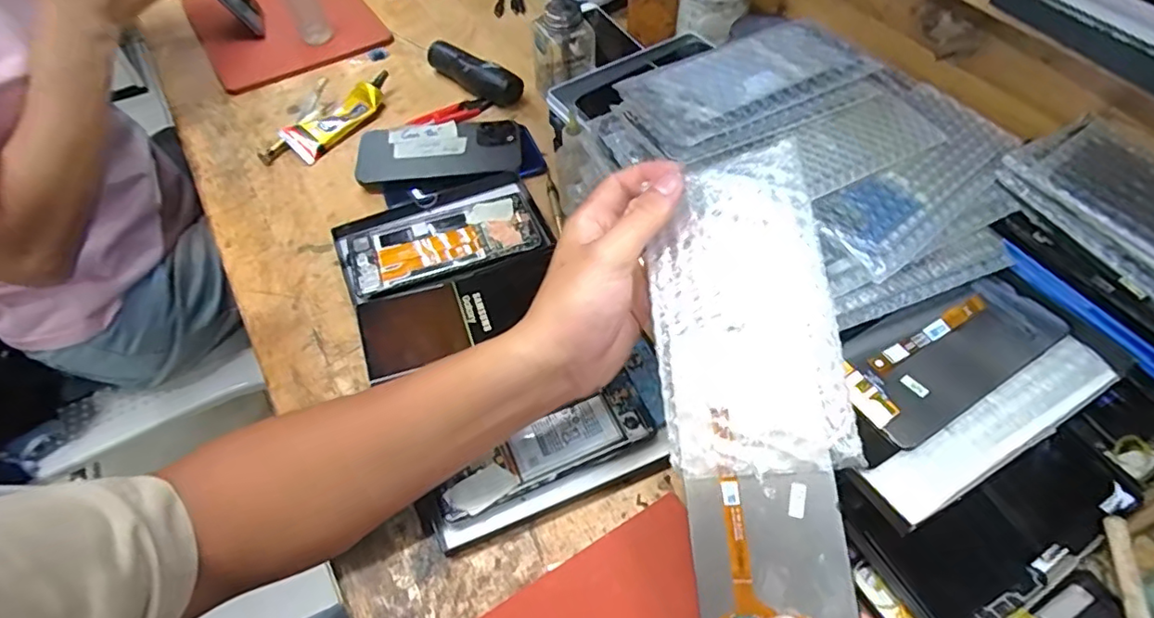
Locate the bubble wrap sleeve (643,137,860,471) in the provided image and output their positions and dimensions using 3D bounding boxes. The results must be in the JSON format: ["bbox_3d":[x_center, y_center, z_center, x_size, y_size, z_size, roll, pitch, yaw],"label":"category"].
[{"bbox_3d":[0.083,0.000,0.303,0.089,0.008,0.166,-14,72,23],"label":"bubble wrap sleeve"}]

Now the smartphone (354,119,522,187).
[{"bbox_3d":[-0.137,-0.159,0.580,0.159,0.015,0.078,-8,58,-2],"label":"smartphone"}]

